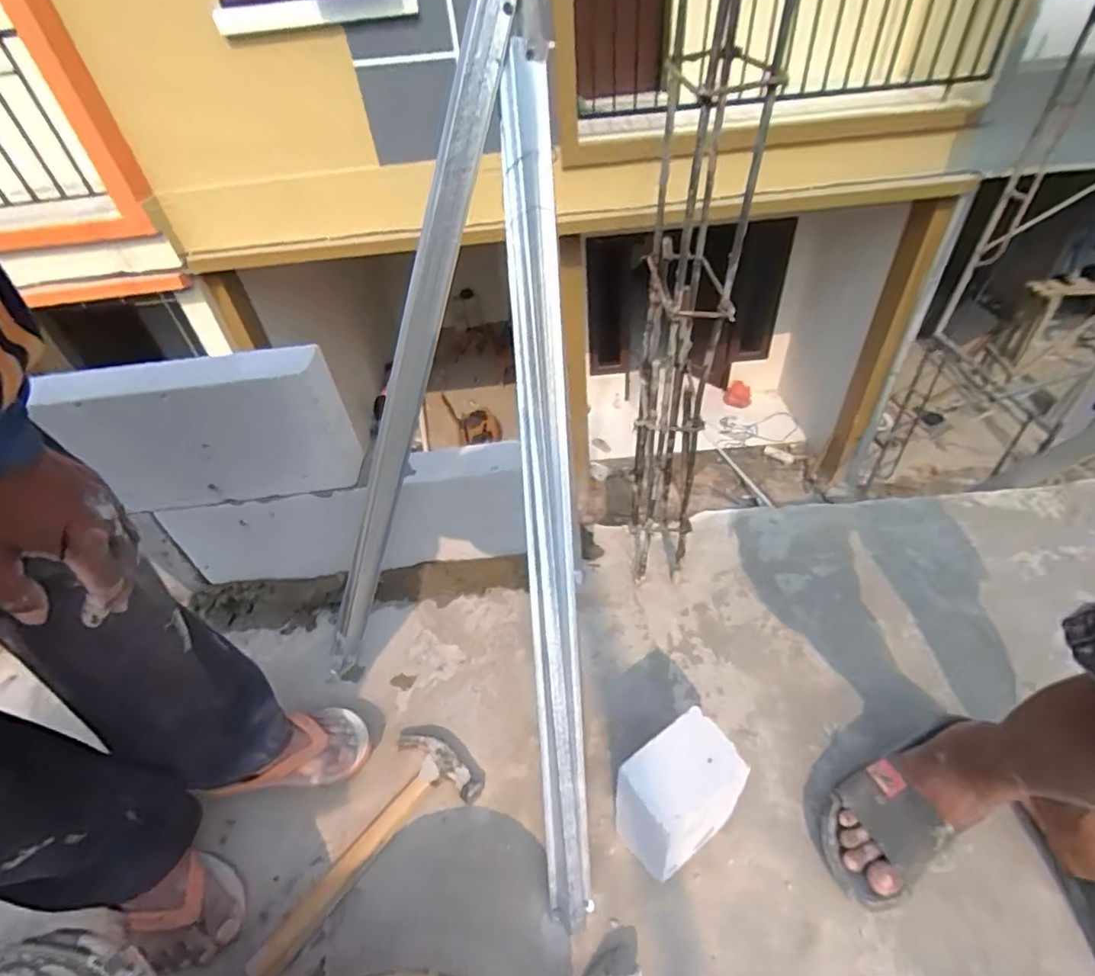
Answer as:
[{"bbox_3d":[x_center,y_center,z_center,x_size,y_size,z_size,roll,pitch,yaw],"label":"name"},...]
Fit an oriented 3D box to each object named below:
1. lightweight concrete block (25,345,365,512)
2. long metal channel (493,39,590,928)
[{"bbox_3d":[-0.461,-0.080,0.796,0.372,0.206,0.073,-5,44,2],"label":"lightweight concrete block"},{"bbox_3d":[0.001,0.041,0.539,0.050,0.811,0.051,-3,9,3],"label":"long metal channel"}]

